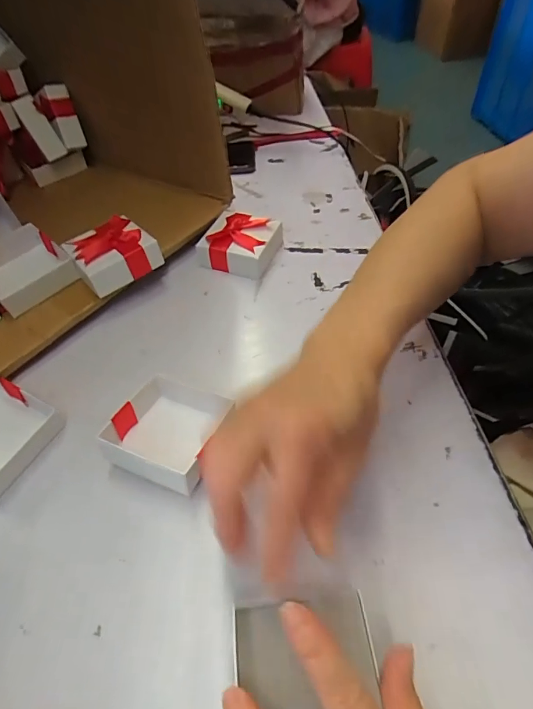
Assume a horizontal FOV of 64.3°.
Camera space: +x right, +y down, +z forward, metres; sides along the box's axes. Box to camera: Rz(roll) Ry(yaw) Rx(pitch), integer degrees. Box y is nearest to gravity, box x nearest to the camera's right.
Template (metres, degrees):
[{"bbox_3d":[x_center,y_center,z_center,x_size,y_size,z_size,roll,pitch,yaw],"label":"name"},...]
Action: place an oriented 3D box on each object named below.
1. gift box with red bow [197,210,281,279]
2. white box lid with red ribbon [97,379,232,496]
[{"bbox_3d":[-0.030,-0.119,0.453,0.077,0.034,0.068,14,52,15],"label":"gift box with red bow"},{"bbox_3d":[-0.076,0.054,0.310,0.074,0.030,0.070,15,52,15],"label":"white box lid with red ribbon"}]

